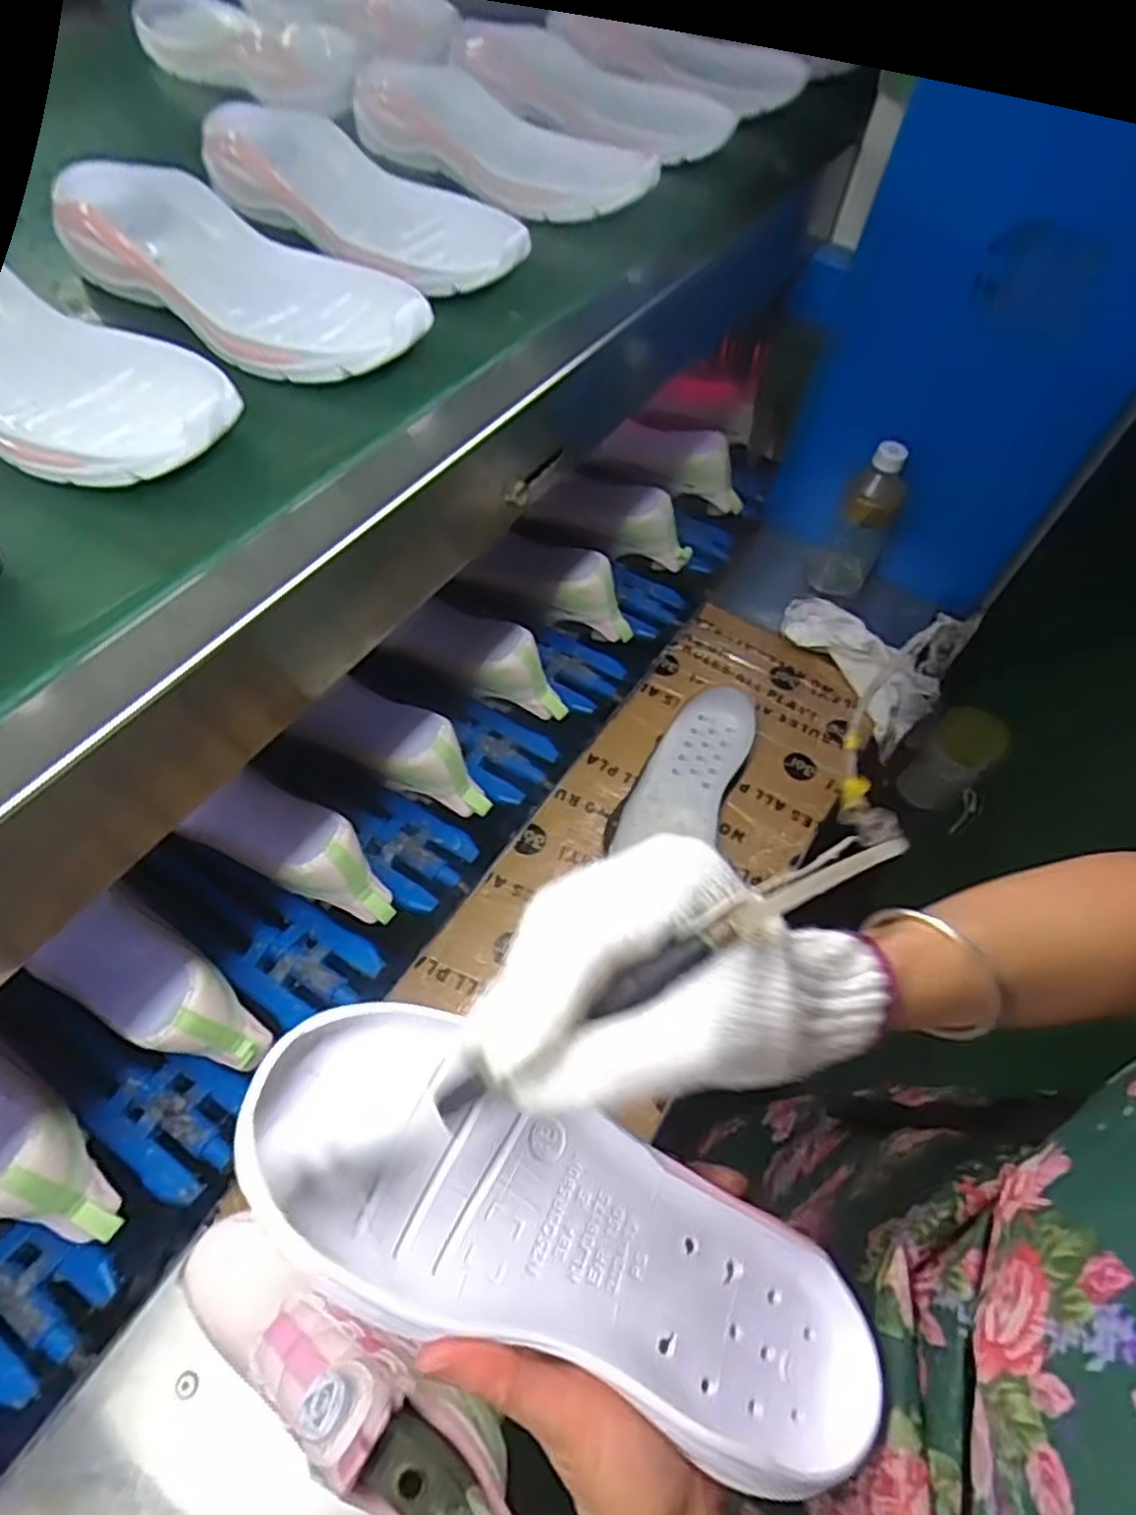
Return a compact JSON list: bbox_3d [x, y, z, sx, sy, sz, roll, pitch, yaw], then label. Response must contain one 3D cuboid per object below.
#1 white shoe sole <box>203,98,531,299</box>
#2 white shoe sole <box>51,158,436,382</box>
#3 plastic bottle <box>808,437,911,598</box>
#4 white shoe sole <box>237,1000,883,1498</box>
[{"bbox_3d":[-0.135,-0.361,0.488,0.248,0.038,0.076,36,64,16],"label":"white shoe sole"},{"bbox_3d":[-0.191,-0.279,0.436,0.236,0.039,0.084,28,63,12],"label":"white shoe sole"},{"bbox_3d":[0.305,-0.238,0.792,0.063,0.188,0.058,26,62,11],"label":"plastic bottle"},{"bbox_3d":[0.006,0.176,0.272,0.253,0.041,0.085,32,61,-9],"label":"white shoe sole"}]

